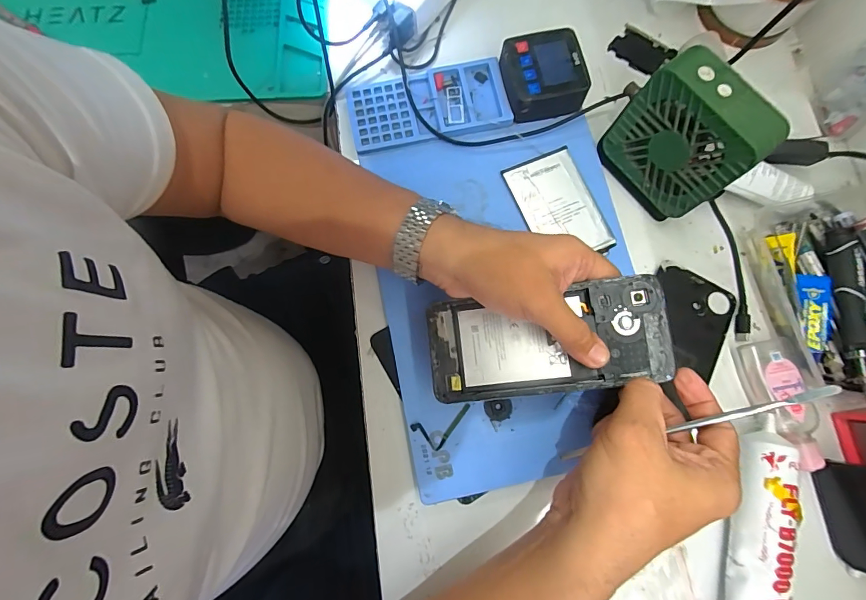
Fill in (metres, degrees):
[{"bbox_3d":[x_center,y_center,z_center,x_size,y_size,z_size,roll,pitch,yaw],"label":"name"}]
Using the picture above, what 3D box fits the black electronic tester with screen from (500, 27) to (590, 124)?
[{"bbox_3d":[0.101,-0.206,0.382,0.073,0.033,0.075,-9,78,-2],"label":"black electronic tester with screen"}]

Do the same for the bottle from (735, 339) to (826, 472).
[{"bbox_3d":[0.287,0.085,0.334,0.042,0.024,0.101,-17,78,-3],"label":"bottle"}]

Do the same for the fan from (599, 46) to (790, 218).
[{"bbox_3d":[0.197,-0.125,0.331,0.043,0.114,0.095,-39,80,-7],"label":"fan"}]

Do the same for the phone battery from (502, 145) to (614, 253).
[{"bbox_3d":[0.114,-0.084,0.367,0.067,0.004,0.101,-22,78,-4],"label":"phone battery"}]

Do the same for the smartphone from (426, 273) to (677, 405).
[{"bbox_3d":[0.082,0.030,0.299,0.167,0.007,0.075,-10,78,9],"label":"smartphone"}]

